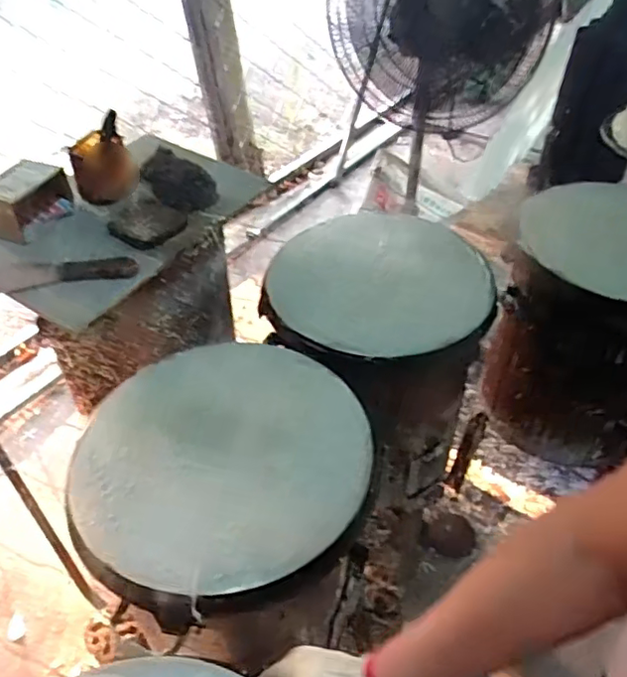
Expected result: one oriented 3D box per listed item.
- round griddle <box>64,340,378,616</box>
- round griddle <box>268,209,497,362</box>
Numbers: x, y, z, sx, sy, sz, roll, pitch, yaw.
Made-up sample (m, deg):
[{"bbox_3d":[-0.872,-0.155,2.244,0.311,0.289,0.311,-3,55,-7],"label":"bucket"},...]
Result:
[{"bbox_3d":[-0.118,0.145,0.792,0.379,0.067,0.389,-1,44,1],"label":"round griddle"},{"bbox_3d":[0.118,-0.106,1.048,0.363,0.041,0.342,-1,44,1],"label":"round griddle"}]

